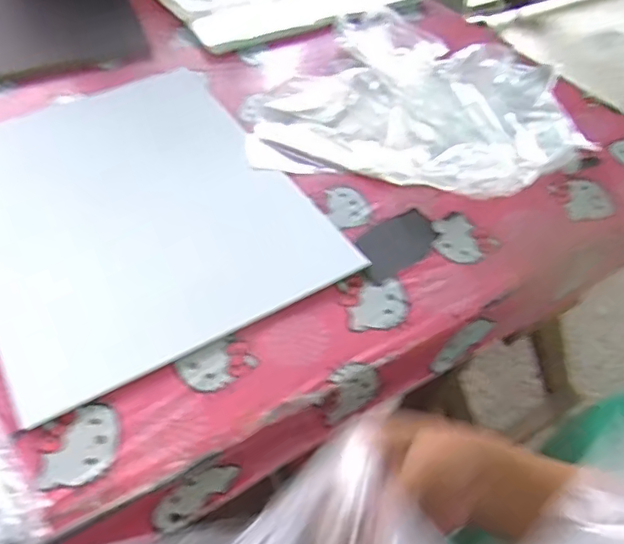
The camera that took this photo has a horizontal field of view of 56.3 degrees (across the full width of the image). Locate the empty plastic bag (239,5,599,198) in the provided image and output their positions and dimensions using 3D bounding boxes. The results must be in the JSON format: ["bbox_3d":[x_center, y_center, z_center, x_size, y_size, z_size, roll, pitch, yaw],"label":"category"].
[{"bbox_3d":[0.156,-0.269,0.853,0.463,0.040,0.412,11,50,9],"label":"empty plastic bag"}]

